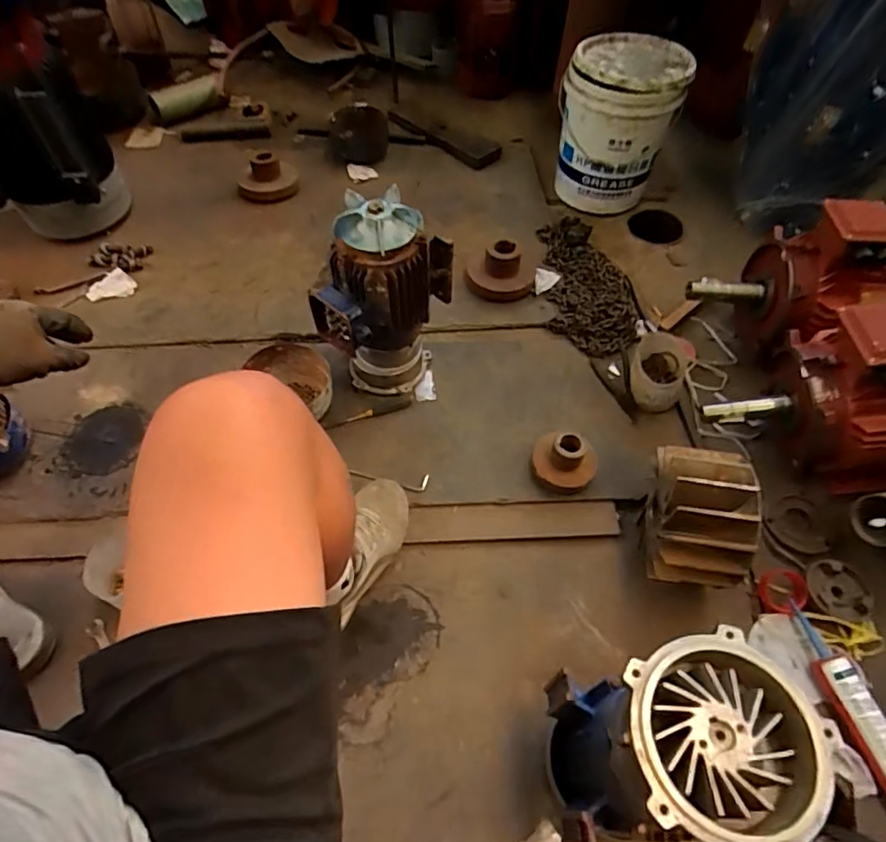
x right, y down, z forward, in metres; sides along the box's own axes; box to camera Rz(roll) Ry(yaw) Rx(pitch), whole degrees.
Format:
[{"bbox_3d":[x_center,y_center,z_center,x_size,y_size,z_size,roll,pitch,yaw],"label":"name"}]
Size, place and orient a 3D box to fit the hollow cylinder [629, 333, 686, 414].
[{"bbox_3d":[0.438,-0.093,1.151,0.117,0.093,0.150,15,58,7],"label":"hollow cylinder"}]

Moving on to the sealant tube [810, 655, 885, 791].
[{"bbox_3d":[0.631,0.473,0.807,0.063,0.053,0.258,-11,59,-9],"label":"sealant tube"}]

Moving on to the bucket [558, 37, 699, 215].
[{"bbox_3d":[0.422,-0.719,1.386,0.260,0.350,0.269,1,57,-2],"label":"bucket"}]

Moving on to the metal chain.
[{"bbox_3d":[0.334,-0.320,1.304,0.180,0.062,0.370,0,58,-2],"label":"metal chain"}]

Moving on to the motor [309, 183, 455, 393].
[{"bbox_3d":[-0.112,-0.198,1.020,0.203,0.382,0.161,-38,66,-23],"label":"motor"}]

